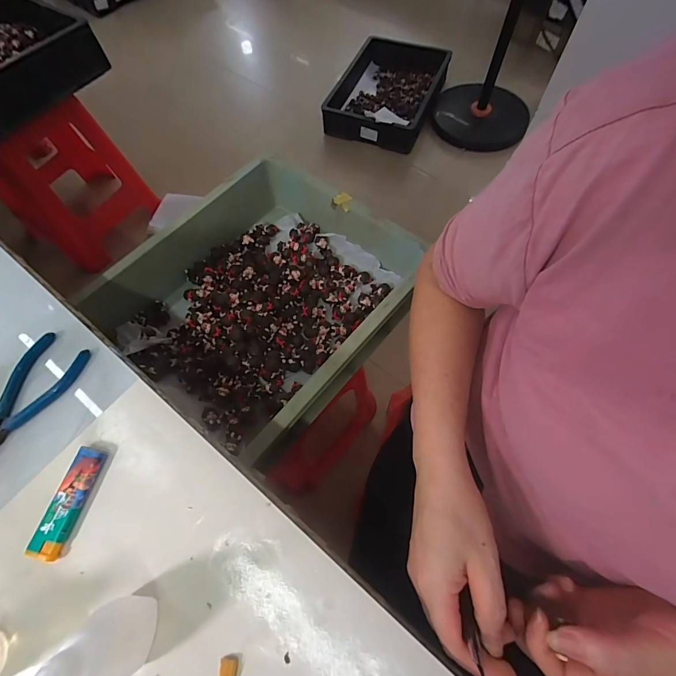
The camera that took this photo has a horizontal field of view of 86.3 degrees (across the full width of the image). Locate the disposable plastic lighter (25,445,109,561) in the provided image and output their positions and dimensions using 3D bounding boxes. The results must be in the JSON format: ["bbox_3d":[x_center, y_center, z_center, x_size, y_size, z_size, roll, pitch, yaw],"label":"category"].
[{"bbox_3d":[-0.206,0.126,0.278,0.024,0.010,0.077,9,66,7],"label":"disposable plastic lighter"}]

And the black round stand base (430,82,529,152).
[{"bbox_3d":[0.610,-0.951,1.545,0.444,0.038,0.338,0,75,-8],"label":"black round stand base"}]

